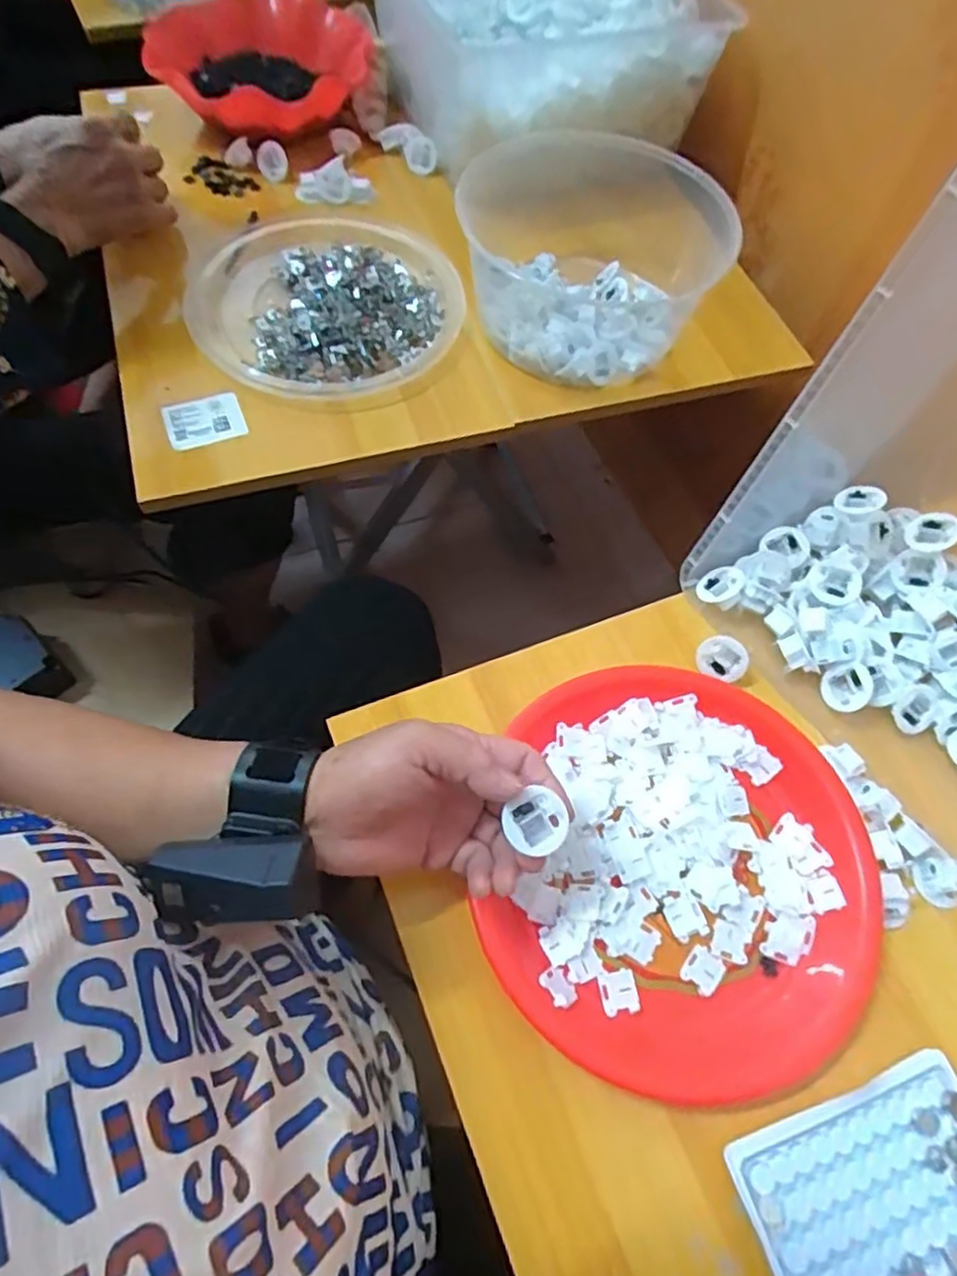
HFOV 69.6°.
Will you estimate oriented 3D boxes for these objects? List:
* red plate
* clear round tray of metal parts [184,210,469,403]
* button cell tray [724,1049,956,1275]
[{"bbox_3d":[0.121,0.129,0.398,0.209,0.022,0.231,12,61,5],"label":"red plate"},{"bbox_3d":[-0.134,-0.304,0.622,0.234,0.045,0.248,1,60,-1],"label":"clear round tray of metal parts"},{"bbox_3d":[0.197,0.274,0.329,0.131,0.008,0.095,-16,62,-11],"label":"button cell tray"}]

